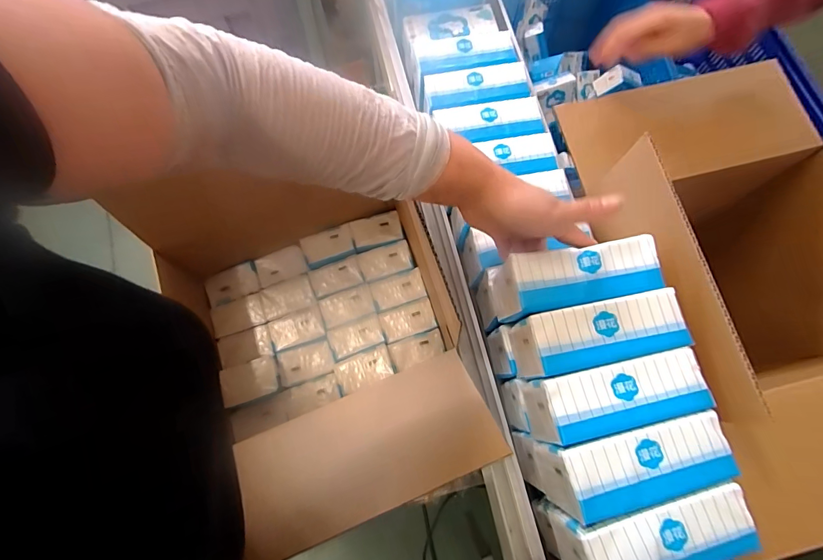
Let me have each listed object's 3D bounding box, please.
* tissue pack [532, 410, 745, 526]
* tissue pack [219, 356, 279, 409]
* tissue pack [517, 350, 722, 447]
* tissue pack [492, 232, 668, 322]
[{"bbox_3d":[0.193,0.160,0.355,0.150,0.083,0.055,-17,75,6],"label":"tissue pack"},{"bbox_3d":[-0.245,0.153,0.607,0.085,0.023,0.058,-18,75,-6],"label":"tissue pack"},{"bbox_3d":[0.183,0.106,0.370,0.147,0.078,0.055,-15,75,7],"label":"tissue pack"},{"bbox_3d":[0.158,0.001,0.395,0.152,0.068,0.053,-13,75,5],"label":"tissue pack"}]

